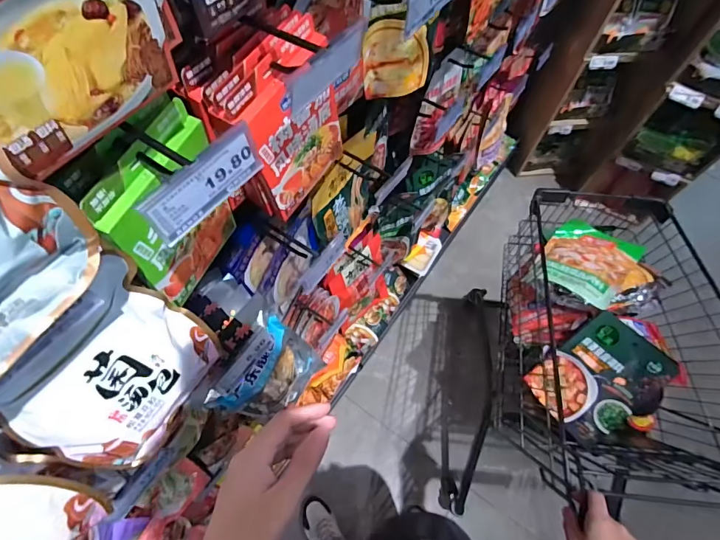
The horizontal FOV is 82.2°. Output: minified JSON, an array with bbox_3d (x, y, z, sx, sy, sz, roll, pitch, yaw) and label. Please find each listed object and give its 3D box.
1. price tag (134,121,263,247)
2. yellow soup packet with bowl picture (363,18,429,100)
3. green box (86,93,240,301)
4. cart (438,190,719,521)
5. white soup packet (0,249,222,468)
[{"bbox_3d":[-0.115,-0.064,0.308,0.012,0.043,0.098,37,67,14],"label":"price tag"},{"bbox_3d":[0.061,-0.359,0.702,0.115,0.125,0.020,-14,50,-3],"label":"yellow soup packet with bowl picture"},{"bbox_3d":[-0.194,-0.055,0.440,0.025,0.199,0.141,17,64,5],"label":"green box"},{"bbox_3d":[0.517,0.269,1.056,0.419,0.852,0.696,7,64,0],"label":"cart"},{"bbox_3d":[-0.222,0.100,0.387,0.068,0.170,0.158,28,65,10],"label":"white soup packet"}]

